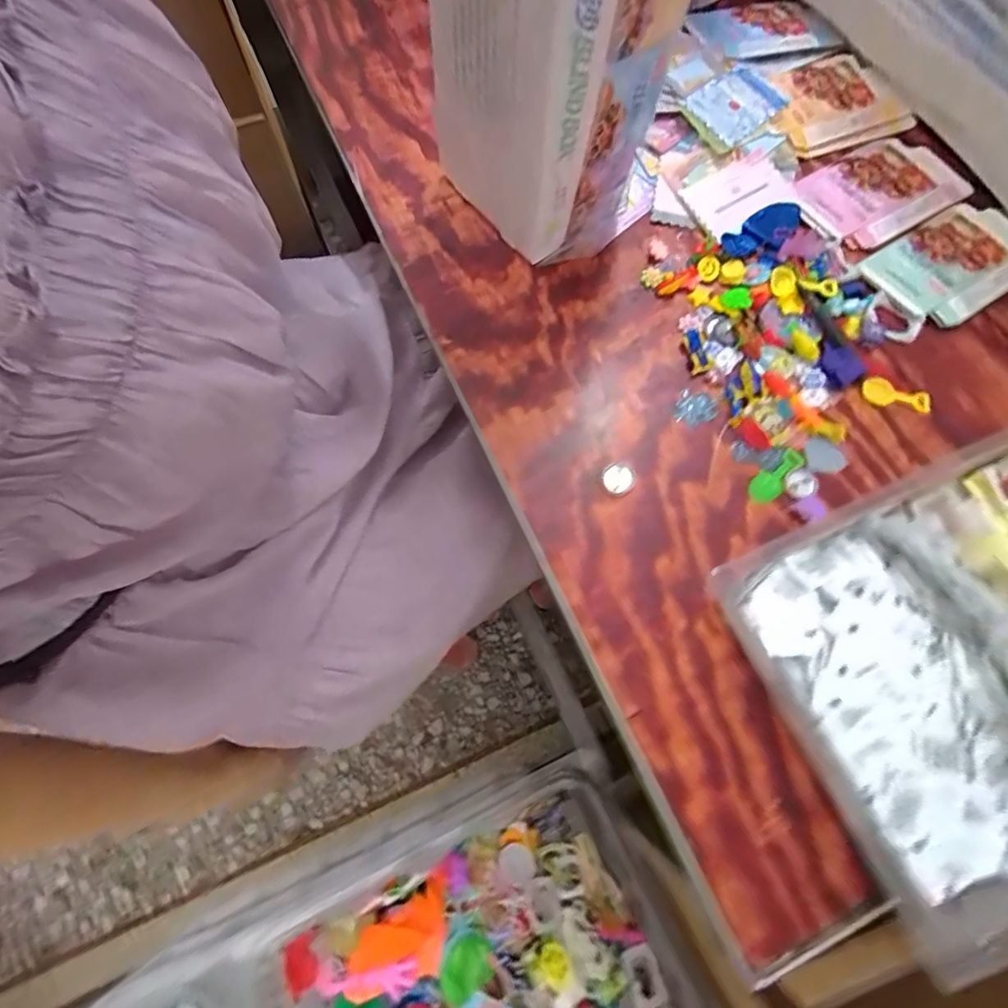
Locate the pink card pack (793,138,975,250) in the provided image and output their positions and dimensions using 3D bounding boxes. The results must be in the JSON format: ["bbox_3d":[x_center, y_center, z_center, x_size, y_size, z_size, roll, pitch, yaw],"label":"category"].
[{"bbox_3d":[0.326,-0.275,0.451,0.149,0.007,0.091,-31,75,-9],"label":"pink card pack"}]

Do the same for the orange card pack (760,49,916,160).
[{"bbox_3d":[0.306,-0.379,0.477,0.122,0.008,0.106,-19,73,-5],"label":"orange card pack"}]

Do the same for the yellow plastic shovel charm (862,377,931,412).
[{"bbox_3d":[0.297,-0.083,0.389,0.050,0.005,0.021,9,73,3],"label":"yellow plastic shovel charm"}]

